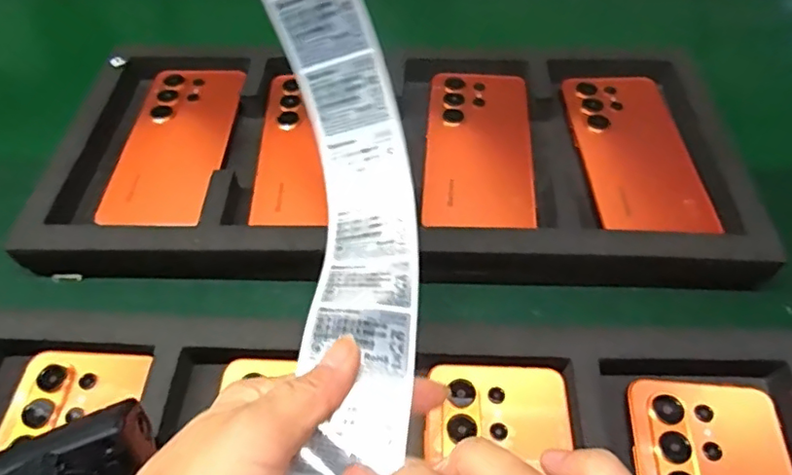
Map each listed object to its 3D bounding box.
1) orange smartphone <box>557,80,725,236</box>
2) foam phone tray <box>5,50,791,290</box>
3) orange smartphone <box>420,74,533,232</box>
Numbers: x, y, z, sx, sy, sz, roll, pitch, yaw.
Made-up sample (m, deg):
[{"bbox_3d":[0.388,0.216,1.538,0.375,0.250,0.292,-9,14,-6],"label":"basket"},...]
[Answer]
[{"bbox_3d":[0.175,-0.066,0.425,0.077,0.011,0.166,-2,53,0],"label":"orange smartphone"},{"bbox_3d":[-0.001,-0.063,0.433,0.487,0.038,0.239,1,53,3],"label":"foam phone tray"},{"bbox_3d":[0.062,-0.069,0.433,0.076,0.006,0.167,4,54,4],"label":"orange smartphone"}]

